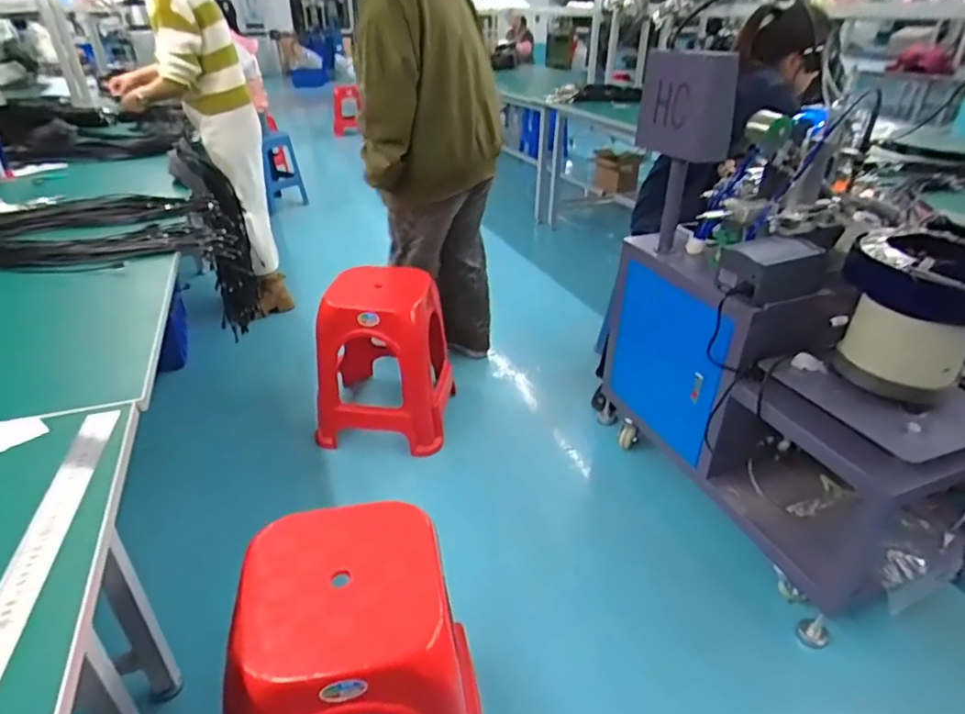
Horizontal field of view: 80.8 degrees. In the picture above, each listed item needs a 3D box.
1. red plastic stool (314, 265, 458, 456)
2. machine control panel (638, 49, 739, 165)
[{"bbox_3d":[-0.308,-0.005,1.812,0.391,0.486,0.325,5,31,7],"label":"red plastic stool"},{"bbox_3d":[0.462,-0.589,1.333,0.039,0.236,0.293,-25,39,-16],"label":"machine control panel"}]

